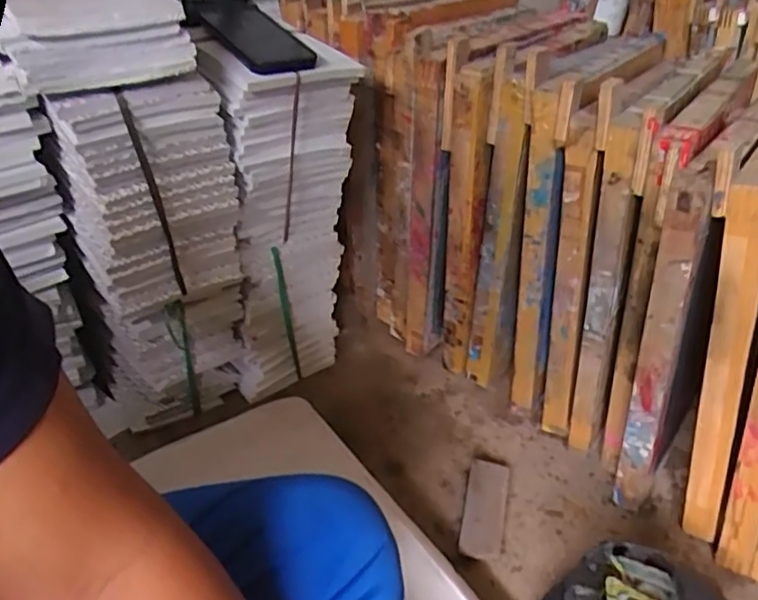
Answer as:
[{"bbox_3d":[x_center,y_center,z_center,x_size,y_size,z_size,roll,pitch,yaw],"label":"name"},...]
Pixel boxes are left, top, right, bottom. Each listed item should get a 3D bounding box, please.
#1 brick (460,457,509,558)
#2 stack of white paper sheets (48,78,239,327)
[{"bbox_3d":[0.136,0.272,0.828,0.051,0.032,0.135,11,39,9],"label":"brick"},{"bbox_3d":[-0.256,-0.126,0.726,0.164,0.256,0.115,-23,46,-29],"label":"stack of white paper sheets"}]

